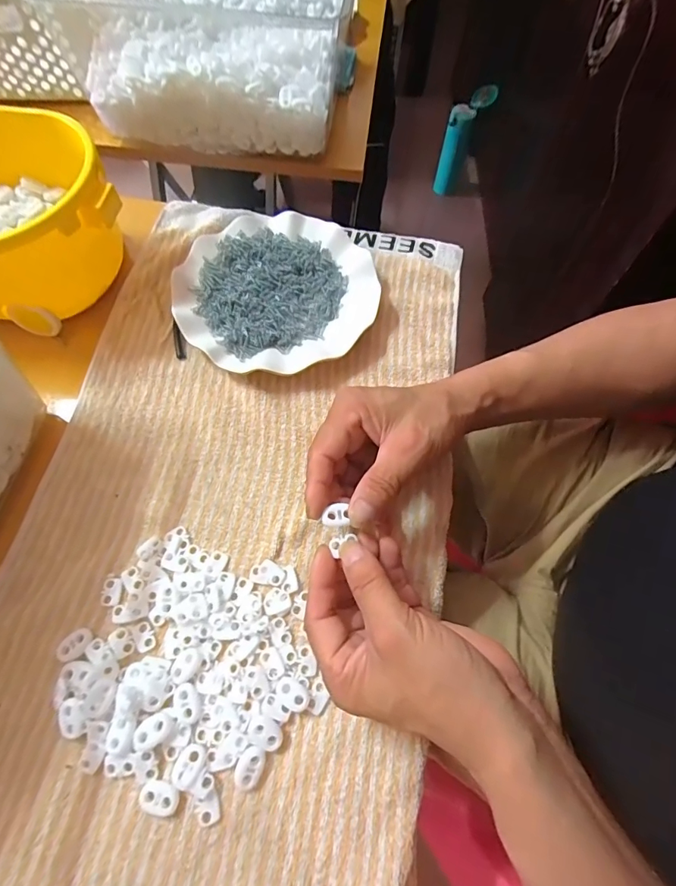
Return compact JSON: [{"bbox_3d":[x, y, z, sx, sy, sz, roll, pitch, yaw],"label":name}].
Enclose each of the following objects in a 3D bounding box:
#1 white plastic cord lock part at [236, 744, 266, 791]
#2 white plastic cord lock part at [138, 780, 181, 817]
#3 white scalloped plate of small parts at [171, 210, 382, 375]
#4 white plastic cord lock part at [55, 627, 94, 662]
[{"bbox_3d":[-0.052,0.192,0.259,0.015,0.008,0.022,22,66,8],"label":"white plastic cord lock part"},{"bbox_3d":[-0.104,0.206,0.253,0.023,0.005,0.015,17,66,6],"label":"white plastic cord lock part"},{"bbox_3d":[-0.055,-0.140,0.406,0.180,0.024,0.173,1,65,-2],"label":"white scalloped plate of small parts"},{"bbox_3d":[-0.172,0.132,0.285,0.015,0.004,0.022,34,69,13],"label":"white plastic cord lock part"}]

